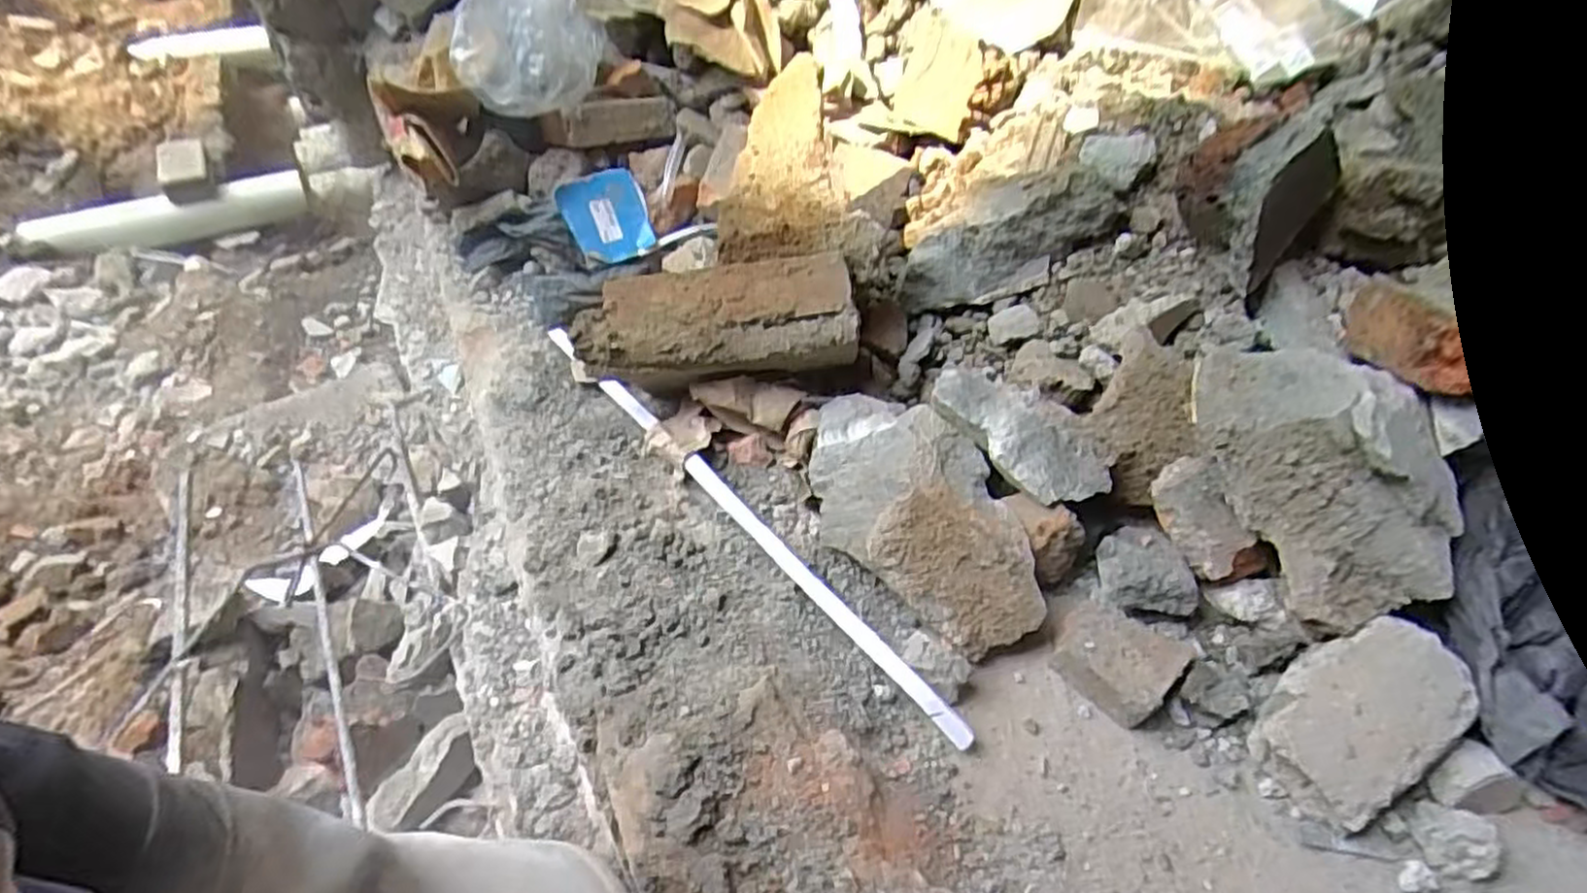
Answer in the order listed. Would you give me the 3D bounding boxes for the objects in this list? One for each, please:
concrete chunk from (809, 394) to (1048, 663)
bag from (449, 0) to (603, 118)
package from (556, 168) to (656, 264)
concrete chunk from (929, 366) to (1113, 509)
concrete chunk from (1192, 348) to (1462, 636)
[{"bbox_3d":[0.091,0.042,0.552,0.210,0.059,0.127,32,54,23],"label":"concrete chunk"},{"bbox_3d":[-0.255,-0.407,0.733,0.135,0.135,0.115,-9,50,-11],"label":"bag"},{"bbox_3d":[-0.183,-0.224,0.755,0.075,0.084,0.019,-22,8,-7],"label":"package"},{"bbox_3d":[0.163,-0.008,0.551,0.131,0.042,0.059,35,56,25],"label":"concrete chunk"},{"bbox_3d":[0.338,0.017,0.495,0.120,0.104,0.178,-30,57,-26],"label":"concrete chunk"}]

